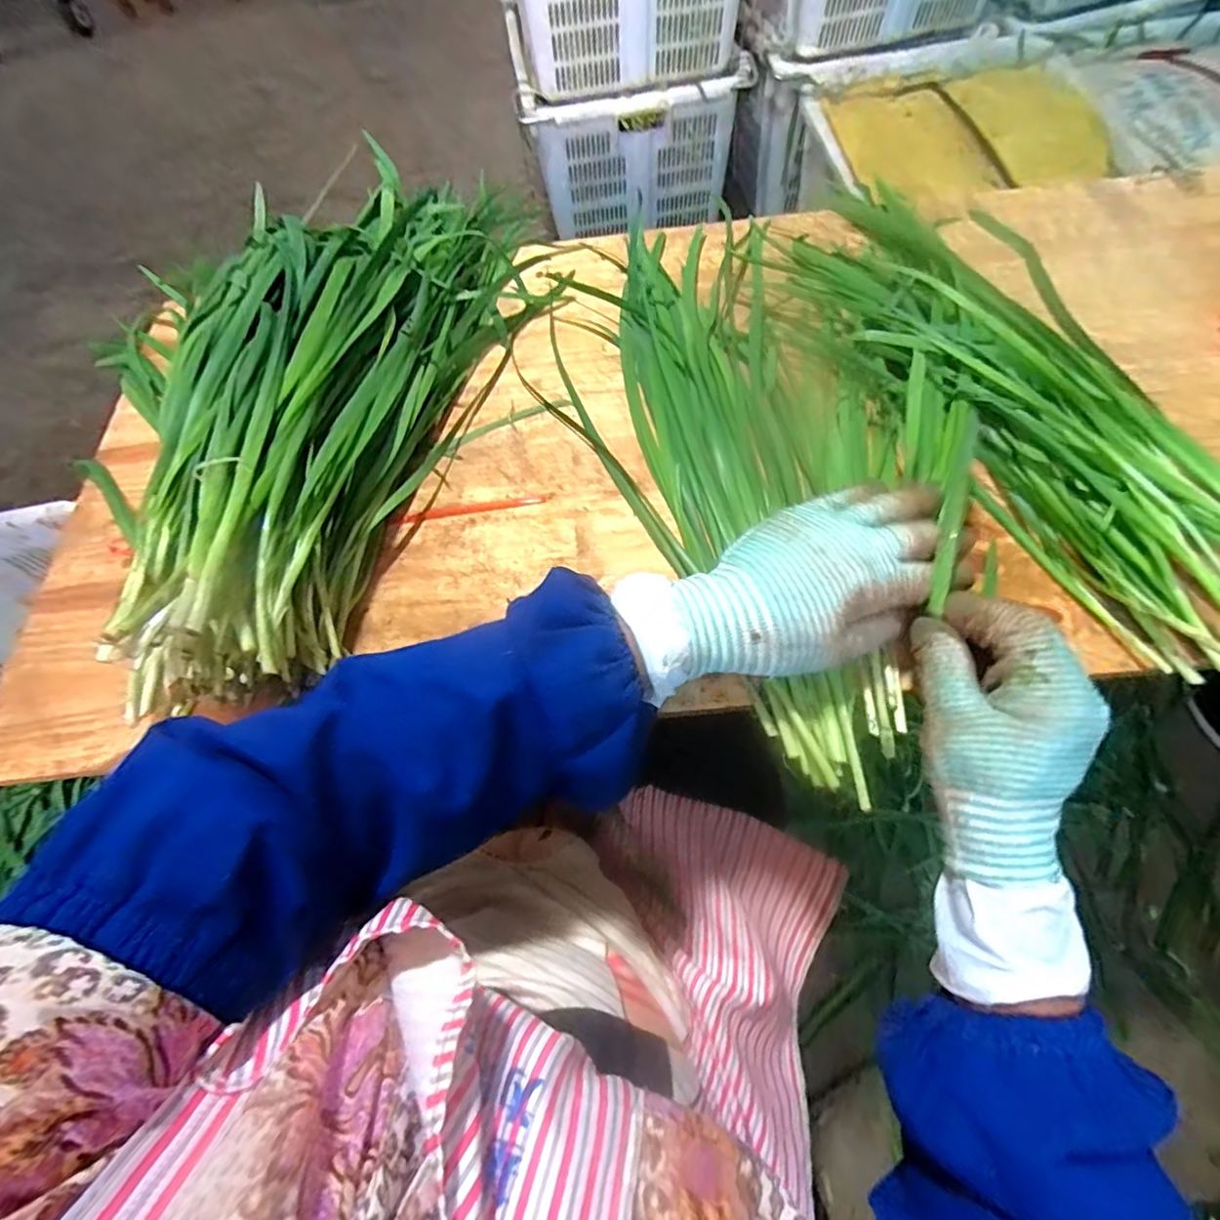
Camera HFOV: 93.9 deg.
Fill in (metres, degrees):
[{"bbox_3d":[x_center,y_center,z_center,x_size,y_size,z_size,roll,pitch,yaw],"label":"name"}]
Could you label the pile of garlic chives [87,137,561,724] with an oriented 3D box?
[{"bbox_3d":[-0.203,-0.181,0.410,0.203,0.101,0.485,13,65,10],"label":"pile of garlic chives"}]

